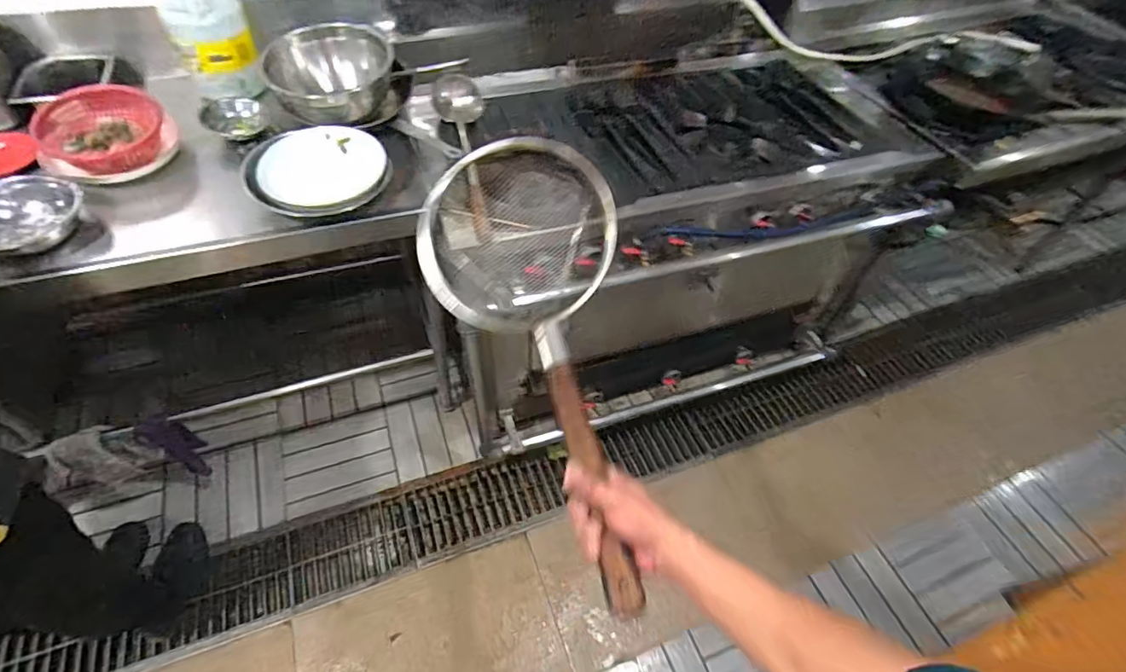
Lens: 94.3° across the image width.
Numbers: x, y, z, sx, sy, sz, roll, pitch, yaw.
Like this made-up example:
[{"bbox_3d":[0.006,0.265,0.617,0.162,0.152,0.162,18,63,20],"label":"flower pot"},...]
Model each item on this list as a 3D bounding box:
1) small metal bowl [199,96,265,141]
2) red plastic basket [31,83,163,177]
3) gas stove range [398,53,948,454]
[{"bbox_3d":[-0.666,-0.444,1.055,0.112,0.049,0.090,4,53,-3],"label":"small metal bowl"},{"bbox_3d":[-0.858,-0.389,0.977,0.186,0.069,0.195,-27,60,-23],"label":"red plastic basket"},{"bbox_3d":[0.264,-0.314,1.566,1.189,0.773,0.770,-15,56,-16],"label":"gas stove range"}]

